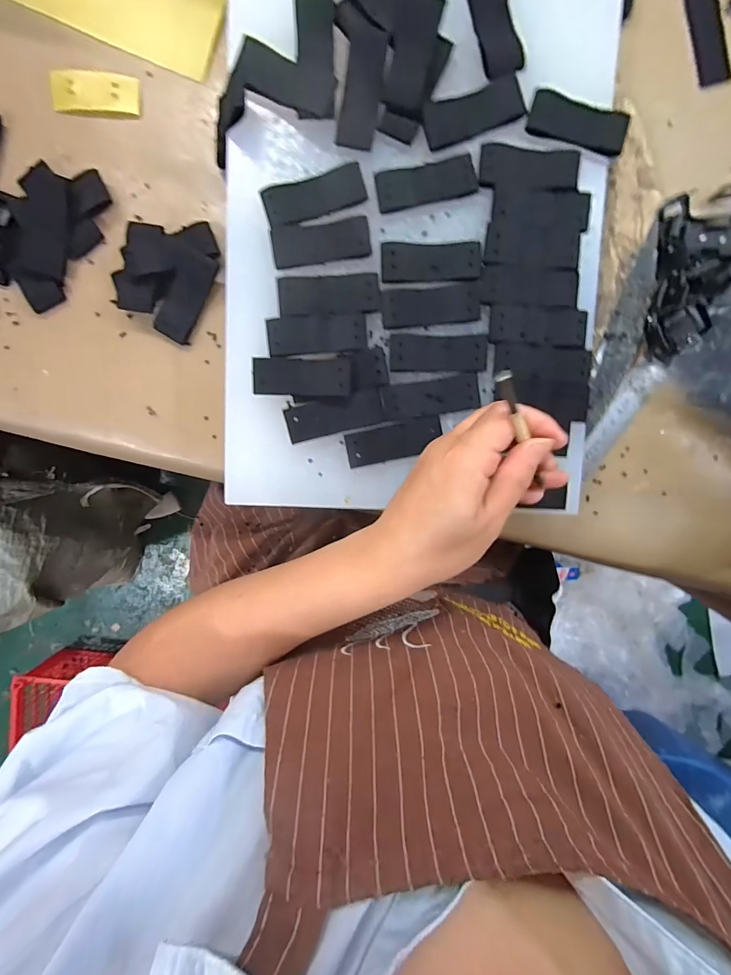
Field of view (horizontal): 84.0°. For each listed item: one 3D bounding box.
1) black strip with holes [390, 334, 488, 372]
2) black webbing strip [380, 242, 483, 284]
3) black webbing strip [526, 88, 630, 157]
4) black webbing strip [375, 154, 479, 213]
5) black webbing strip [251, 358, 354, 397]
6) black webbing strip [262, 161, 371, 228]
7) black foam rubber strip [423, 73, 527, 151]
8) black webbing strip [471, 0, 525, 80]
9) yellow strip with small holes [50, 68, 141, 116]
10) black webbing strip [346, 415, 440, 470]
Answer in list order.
[{"bbox_3d":[0.050,-0.092,0.277,0.066,0.004,0.024,0,95,-1],"label":"black strip with holes"},{"bbox_3d":[0.044,-0.153,0.276,0.066,0.004,0.026,-2,95,-1],"label":"black webbing strip"},{"bbox_3d":[0.142,-0.243,0.270,0.065,0.004,0.029,16,94,-2],"label":"black webbing strip"},{"bbox_3d":[0.040,-0.204,0.273,0.065,0.004,0.024,-12,95,0],"label":"black webbing strip"},{"bbox_3d":[-0.043,-0.075,0.276,0.066,0.004,0.024,2,96,5],"label":"black webbing strip"},{"bbox_3d":[-0.034,-0.194,0.270,0.066,0.004,0.026,-17,95,0],"label":"black webbing strip"},{"bbox_3d":[0.072,-0.247,0.267,0.067,0.004,0.028,-20,95,1],"label":"black foam rubber strip"},{"bbox_3d":[0.083,-0.301,0.261,0.025,0.004,0.069,-14,94,2],"label":"black webbing strip"},{"bbox_3d":[-0.193,-0.284,0.291,0.059,0.004,0.026,-1,105,-5],"label":"yellow strip with small holes"},{"bbox_3d":[0.020,-0.032,0.285,0.066,0.005,0.025,-12,95,0],"label":"black webbing strip"}]

